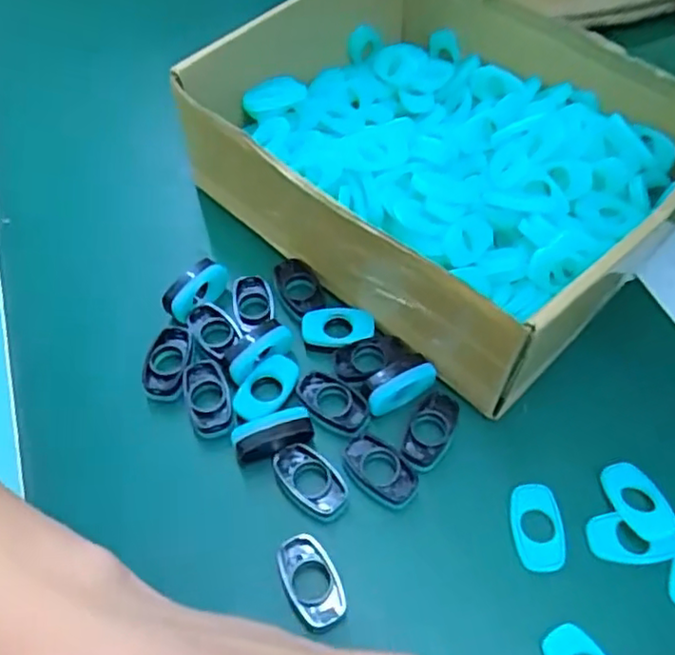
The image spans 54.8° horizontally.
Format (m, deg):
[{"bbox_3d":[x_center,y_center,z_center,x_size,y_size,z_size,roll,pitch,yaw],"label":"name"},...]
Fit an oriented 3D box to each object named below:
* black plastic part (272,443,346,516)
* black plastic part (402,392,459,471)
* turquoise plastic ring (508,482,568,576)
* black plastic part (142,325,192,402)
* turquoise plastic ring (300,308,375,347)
[{"bbox_3d":[-0.011,0.060,0.259,0.019,0.006,0.031,-39,64,-23],"label":"black plastic part"},{"bbox_3d":[0.039,0.043,0.270,0.017,0.005,0.037,20,58,14],"label":"black plastic part"},{"bbox_3d":[0.077,0.077,0.251,0.020,0.004,0.032,1,56,1],"label":"turquoise plastic ring"},{"bbox_3d":[-0.075,0.016,0.287,0.018,0.009,0.035,6,56,4],"label":"black plastic part"},{"bbox_3d":[0.000,-0.001,0.295,0.032,0.004,0.019,-2,56,-1],"label":"turquoise plastic ring"}]

